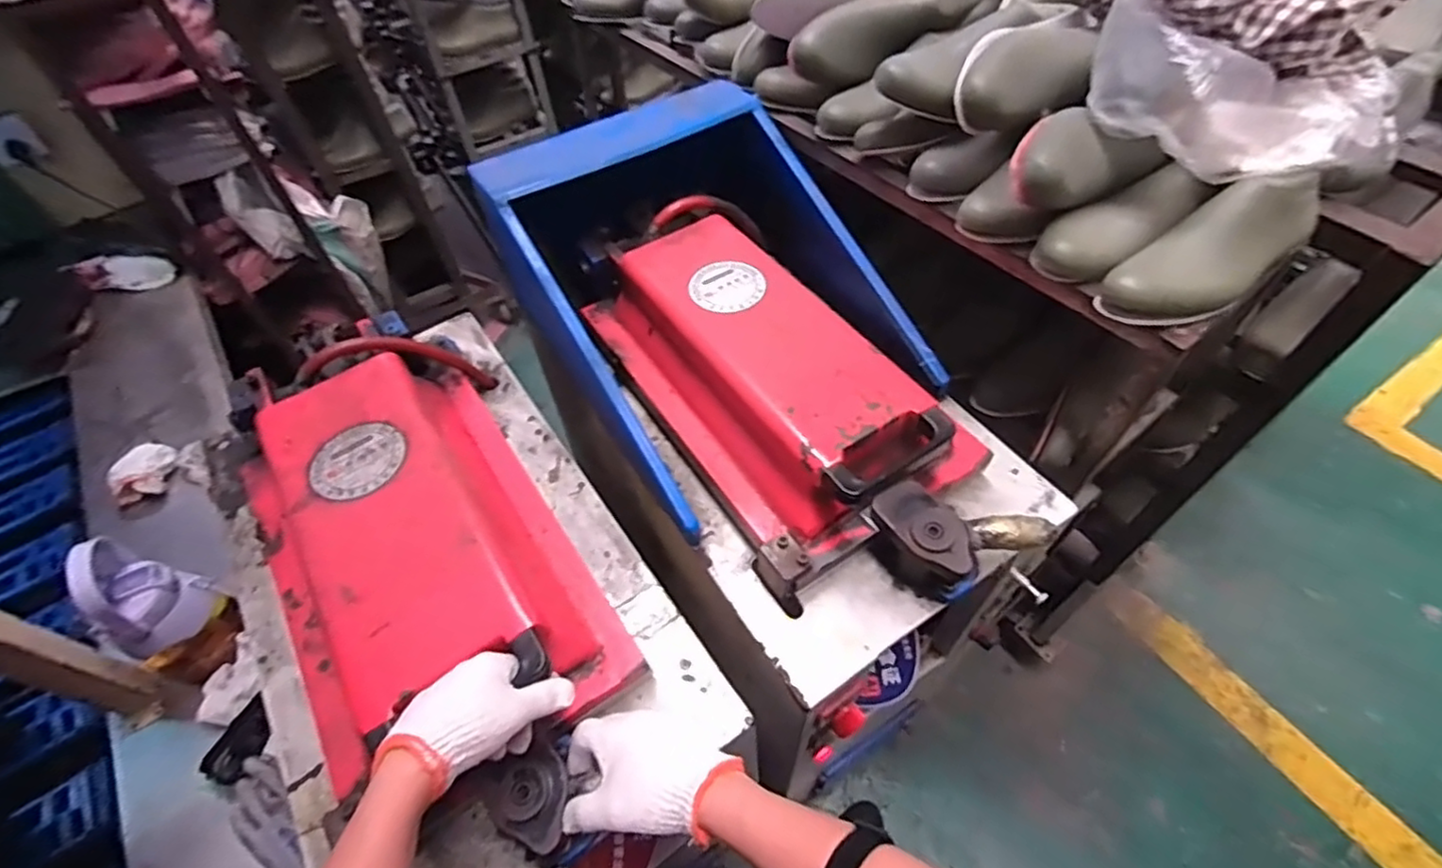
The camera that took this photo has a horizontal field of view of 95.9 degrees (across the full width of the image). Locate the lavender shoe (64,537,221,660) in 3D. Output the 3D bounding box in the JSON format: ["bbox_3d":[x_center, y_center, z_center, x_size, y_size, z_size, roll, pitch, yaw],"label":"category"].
[{"bbox_3d":[-0.680,0.177,0.733,0.086,0.171,0.100,13,56,12],"label":"lavender shoe"}]

